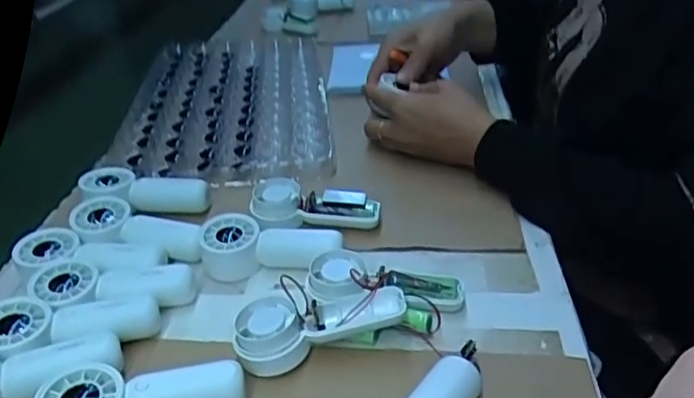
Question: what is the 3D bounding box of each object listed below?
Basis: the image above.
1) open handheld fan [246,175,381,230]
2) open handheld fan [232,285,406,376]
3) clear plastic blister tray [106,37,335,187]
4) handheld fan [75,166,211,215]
[{"bbox_3d":[-0.027,0.004,0.509,0.107,0.029,0.034,-1,33,5],"label":"open handheld fan"},{"bbox_3d":[-0.018,0.083,0.390,0.108,0.031,0.042,-10,33,-10],"label":"open handheld fan"},{"bbox_3d":[-0.142,-0.126,0.731,0.227,0.021,0.385,-5,33,-2],"label":"clear plastic blister tray"},{"bbox_3d":[-0.180,-0.003,0.528,0.109,0.032,0.044,4,33,11],"label":"handheld fan"}]

